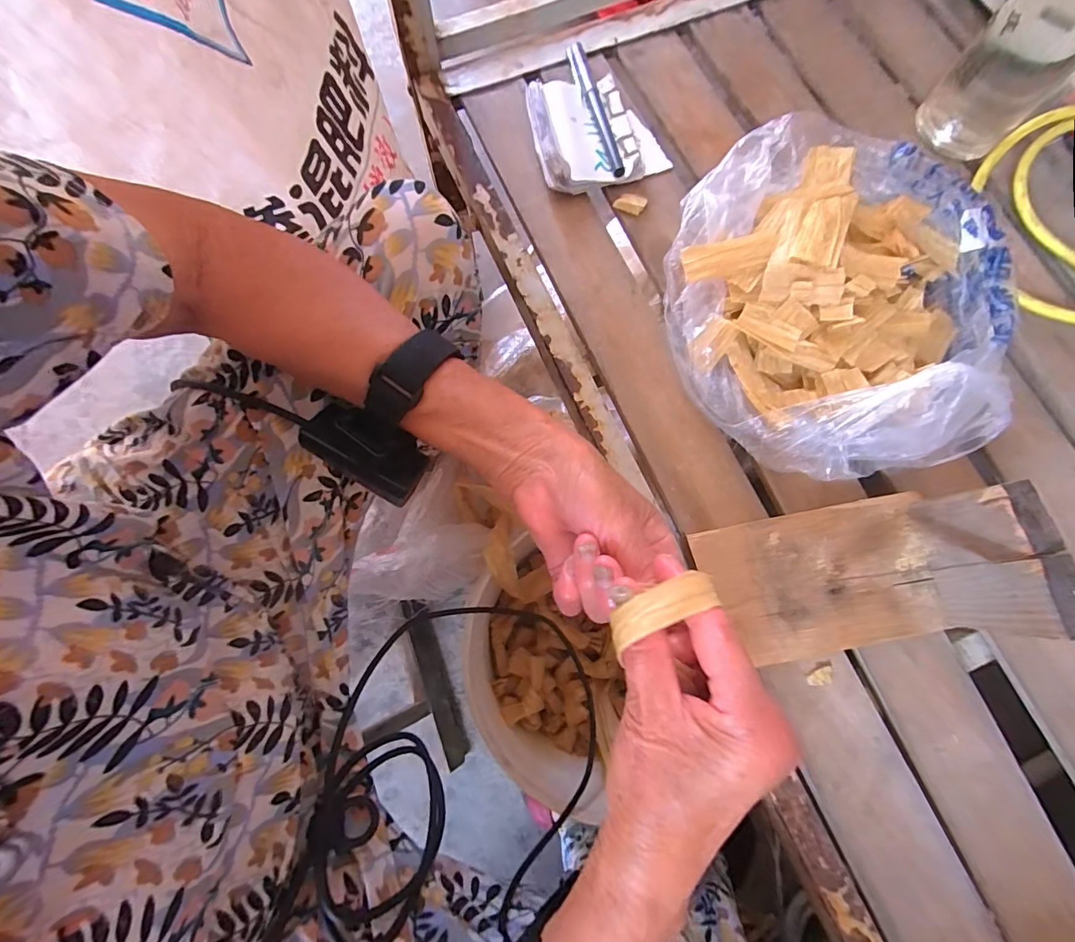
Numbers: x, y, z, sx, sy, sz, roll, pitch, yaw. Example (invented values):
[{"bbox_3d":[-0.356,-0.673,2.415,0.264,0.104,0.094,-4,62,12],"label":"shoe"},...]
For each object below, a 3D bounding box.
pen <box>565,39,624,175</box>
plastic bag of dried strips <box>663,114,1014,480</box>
[{"bbox_3d":[0.050,-0.299,0.396,0.013,0.010,0.137,-15,77,-5],"label":"pen"},{"bbox_3d":[0.207,-0.135,0.332,0.217,0.075,0.268,20,77,4],"label":"plastic bag of dried strips"}]

